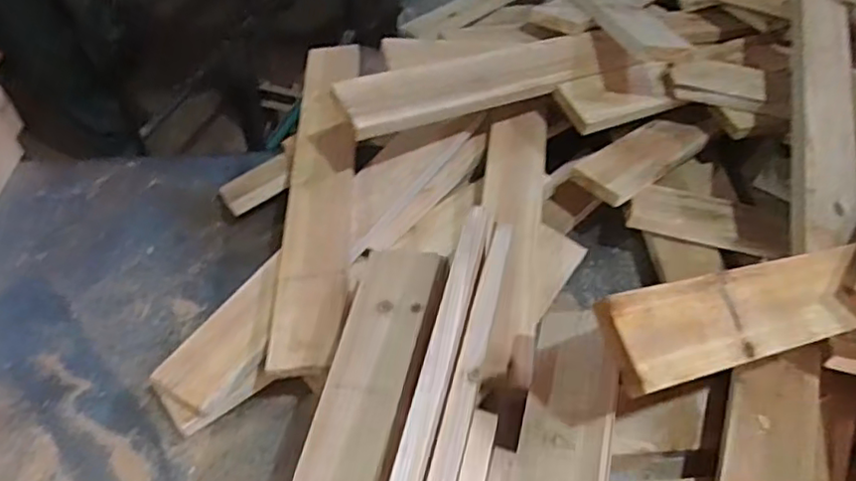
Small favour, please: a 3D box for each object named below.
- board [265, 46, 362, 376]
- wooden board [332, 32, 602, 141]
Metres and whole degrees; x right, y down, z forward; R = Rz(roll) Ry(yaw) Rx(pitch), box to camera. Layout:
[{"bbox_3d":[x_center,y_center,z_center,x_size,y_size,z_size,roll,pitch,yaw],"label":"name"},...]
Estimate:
[{"bbox_3d":[-0.122,-0.073,0.736,0.075,0.026,0.499,-2,48,-1],"label":"board"},{"bbox_3d":[0.066,-0.191,0.753,0.361,0.017,0.075,-21,76,-29],"label":"wooden board"}]

